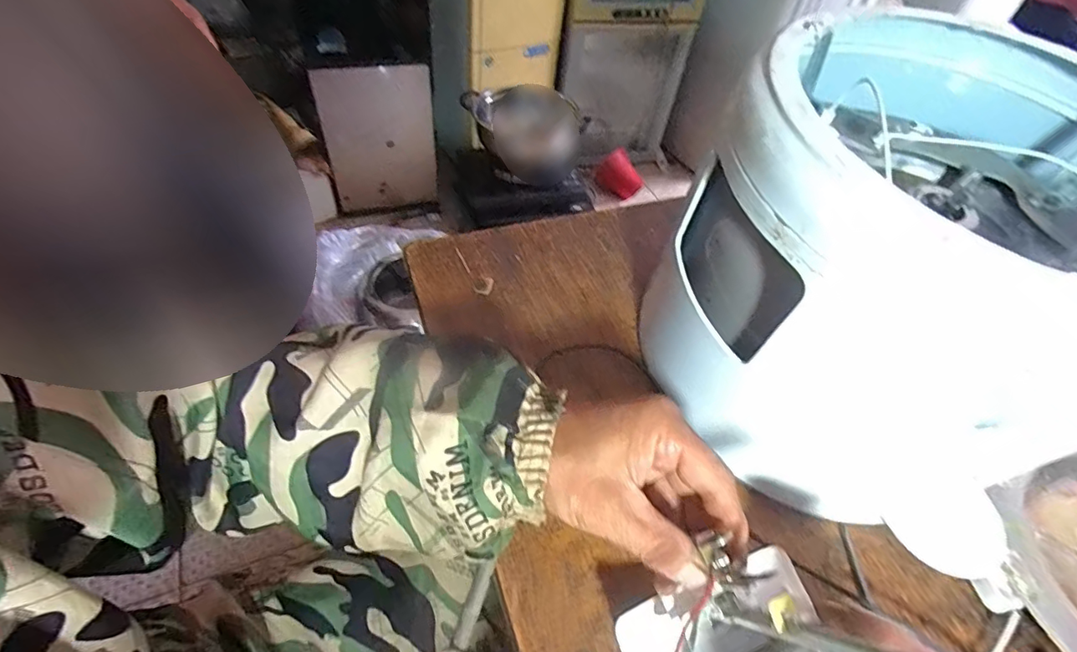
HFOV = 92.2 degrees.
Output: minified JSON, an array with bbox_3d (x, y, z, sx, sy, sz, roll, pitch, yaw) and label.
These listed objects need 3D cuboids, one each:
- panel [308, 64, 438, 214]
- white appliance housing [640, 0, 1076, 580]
[{"bbox_3d":[-0.408,-0.467,1.346,0.267,0.407,0.029,-9,60,-14],"label":"panel"},{"bbox_3d":[0.224,-0.034,0.326,0.261,0.212,0.220,-37,63,-28],"label":"white appliance housing"}]

